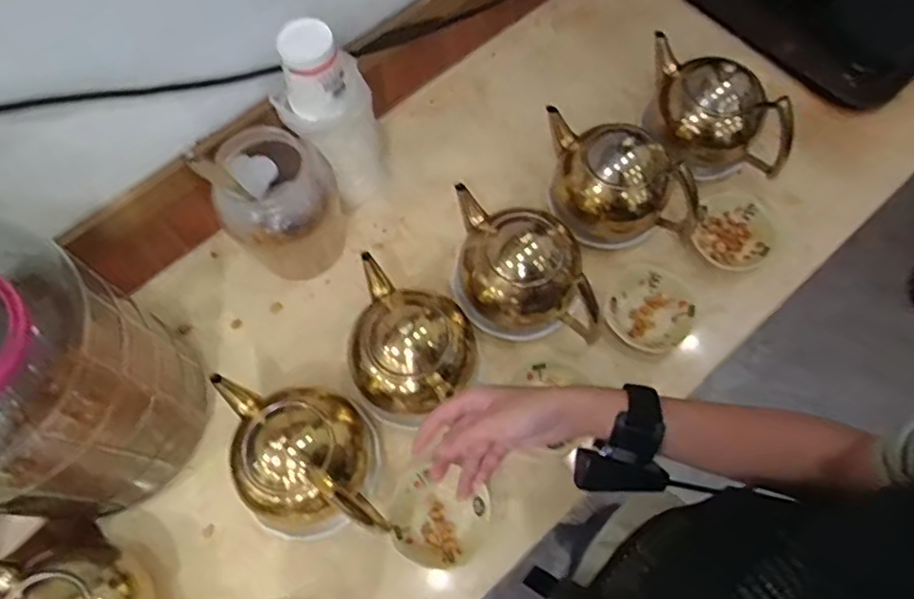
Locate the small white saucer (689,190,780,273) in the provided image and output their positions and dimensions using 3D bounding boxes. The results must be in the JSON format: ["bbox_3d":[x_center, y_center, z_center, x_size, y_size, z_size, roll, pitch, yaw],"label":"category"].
[{"bbox_3d":[0.334,-0.079,0.745,0.090,0.018,0.109,38,73,14],"label":"small white saucer"}]

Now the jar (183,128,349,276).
[{"bbox_3d":[-0.206,-0.105,0.697,0.120,0.165,0.110,0,69,0],"label":"jar"}]

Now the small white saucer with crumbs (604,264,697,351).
[{"bbox_3d":[0.224,0.012,0.718,0.096,0.025,0.100,0,69,0],"label":"small white saucer with crumbs"}]

